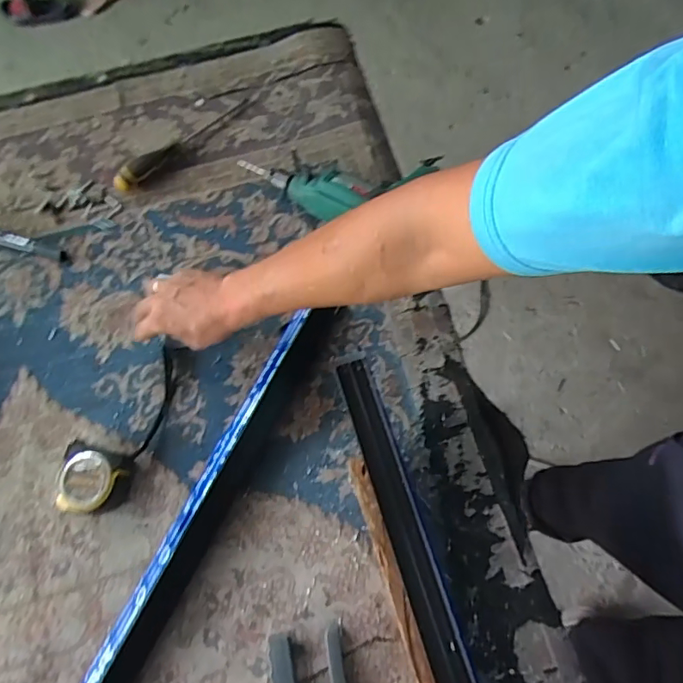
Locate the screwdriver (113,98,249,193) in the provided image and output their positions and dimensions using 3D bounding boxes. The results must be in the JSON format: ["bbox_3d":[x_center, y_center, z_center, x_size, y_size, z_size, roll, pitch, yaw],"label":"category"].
[{"bbox_3d":[-0.226,-0.281,0.728,0.223,0.029,0.026,-44,75,-12],"label":"screwdriver"}]

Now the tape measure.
[{"bbox_3d":[-0.275,0.154,0.576,0.067,0.040,0.071,5,71,4],"label":"tape measure"}]

